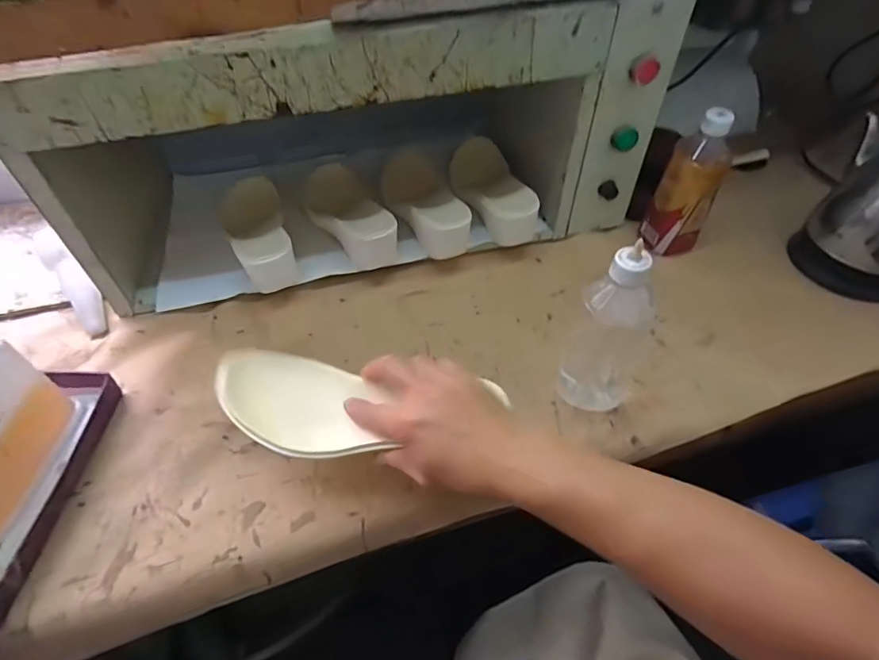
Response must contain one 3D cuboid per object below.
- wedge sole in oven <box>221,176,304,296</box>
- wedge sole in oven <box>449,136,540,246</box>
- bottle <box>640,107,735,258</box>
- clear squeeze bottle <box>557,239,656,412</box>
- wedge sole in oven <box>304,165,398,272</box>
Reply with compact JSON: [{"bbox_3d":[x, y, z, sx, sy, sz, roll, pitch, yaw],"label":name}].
[{"bbox_3d":[-0.243,-0.134,0.648,0.077,0.079,0.218,-17,53,-13],"label":"wedge sole in oven"},{"bbox_3d":[0.067,-0.212,0.705,0.086,0.082,0.235,-8,52,-7],"label":"wedge sole in oven"},{"bbox_3d":[0.302,-0.172,0.587,0.054,0.168,0.065,-25,55,-18],"label":"bottle"},{"bbox_3d":[0.167,-0.005,0.463,0.077,0.196,0.084,29,57,22],"label":"clear squeeze bottle"},{"bbox_3d":[-0.135,-0.168,0.673,0.086,0.078,0.235,-21,54,-16],"label":"wedge sole in oven"}]

